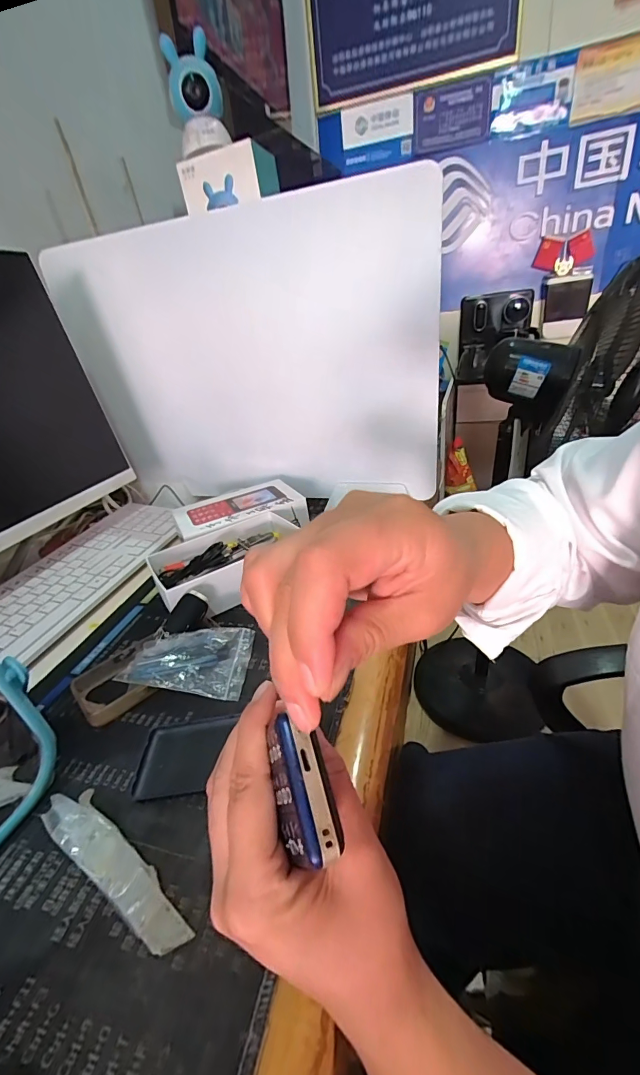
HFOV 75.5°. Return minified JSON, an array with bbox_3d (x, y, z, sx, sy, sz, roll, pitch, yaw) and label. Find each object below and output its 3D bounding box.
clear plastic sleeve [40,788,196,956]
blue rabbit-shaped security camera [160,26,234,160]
[{"bbox_3d":[-0.127,0.194,0.248,0.133,0.011,0.025,14,35,33],"label":"clear plastic sleeve"},{"bbox_3d":[-0.175,-0.632,0.591,0.070,0.128,0.065,-12,31,-11],"label":"blue rabbit-shaped security camera"}]

